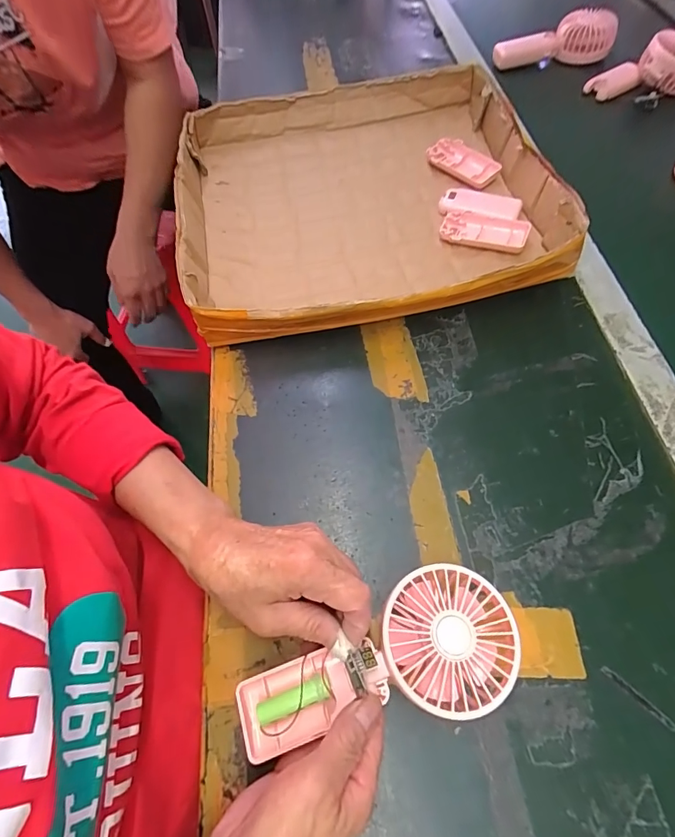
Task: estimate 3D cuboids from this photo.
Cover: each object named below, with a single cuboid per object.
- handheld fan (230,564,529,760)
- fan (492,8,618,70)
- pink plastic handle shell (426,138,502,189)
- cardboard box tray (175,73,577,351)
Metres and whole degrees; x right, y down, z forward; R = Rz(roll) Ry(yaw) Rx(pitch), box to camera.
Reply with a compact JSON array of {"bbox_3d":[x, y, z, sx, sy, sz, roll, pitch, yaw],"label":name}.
[{"bbox_3d":[0.025,0.162,0.277,0.184,0.029,0.081,-22,63,1],"label":"handheld fan"},{"bbox_3d":[0.337,-0.593,0.658,0.172,0.060,0.051,6,63,7],"label":"fan"},{"bbox_3d":[0.160,-0.332,0.546,0.046,0.017,0.091,-40,67,-16],"label":"pink plastic handle shell"},{"bbox_3d":[0.020,-0.264,0.503,0.406,0.068,0.372,-12,62,-2],"label":"cardboard box tray"}]

